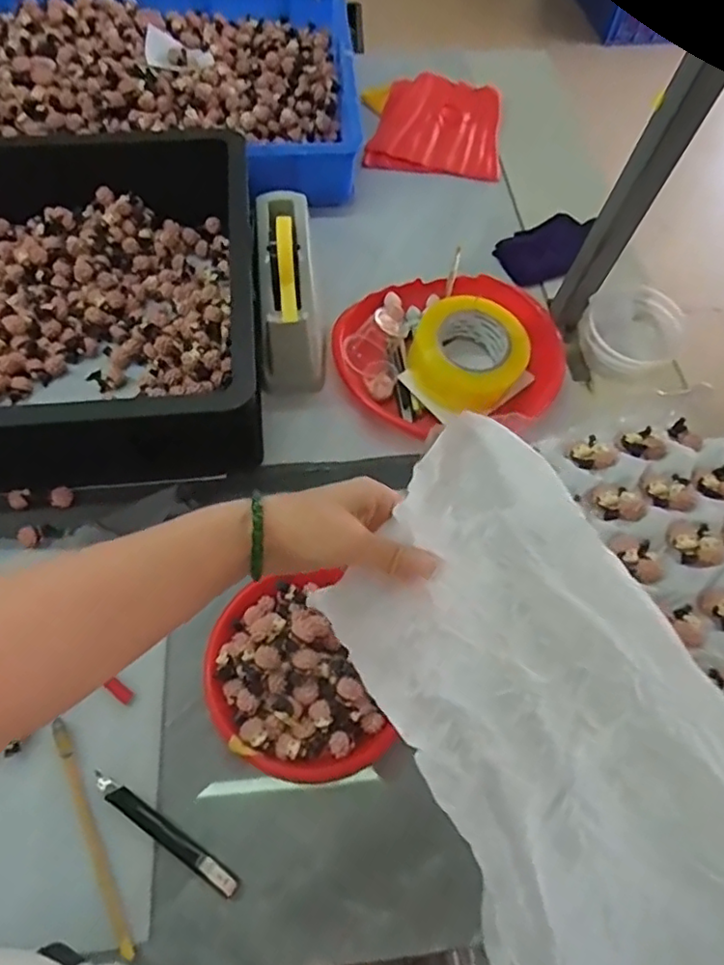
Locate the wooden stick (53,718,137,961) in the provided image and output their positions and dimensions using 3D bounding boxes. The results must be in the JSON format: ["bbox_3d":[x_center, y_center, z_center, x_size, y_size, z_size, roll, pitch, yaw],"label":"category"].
[{"bbox_3d":[-0.210,0.270,0.473,0.013,0.009,0.178,-24,66,-16],"label":"wooden stick"}]

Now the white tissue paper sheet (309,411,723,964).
[{"bbox_3d":[0.090,0.139,0.324,0.179,0.064,0.316,-34,78,23],"label":"white tissue paper sheet"}]

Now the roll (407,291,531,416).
[{"bbox_3d":[0.115,-0.137,0.673,0.120,0.063,0.121,31,66,13],"label":"roll"}]

